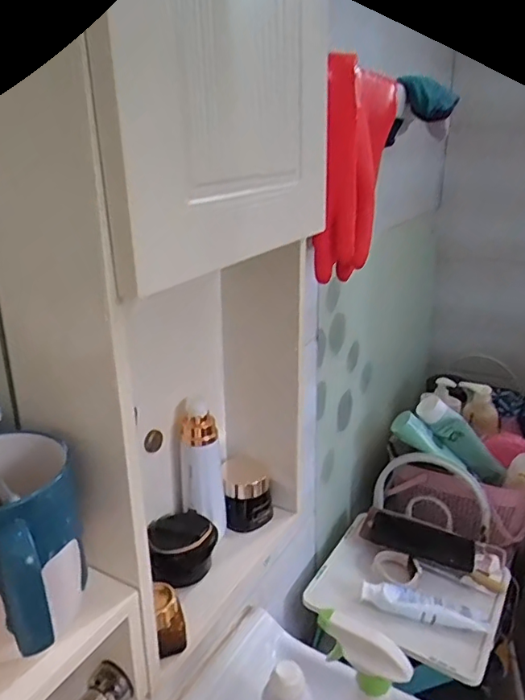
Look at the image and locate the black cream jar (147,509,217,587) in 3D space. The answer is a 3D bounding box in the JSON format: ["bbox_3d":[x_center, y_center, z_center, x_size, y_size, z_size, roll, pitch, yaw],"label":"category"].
[{"bbox_3d":[-0.073,0.171,0.490,0.061,0.039,0.073,-7,21,-17],"label":"black cream jar"}]

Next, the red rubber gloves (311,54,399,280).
[{"bbox_3d":[0.103,-0.191,0.592,0.056,0.203,0.140,12,23,30],"label":"red rubber gloves"}]

